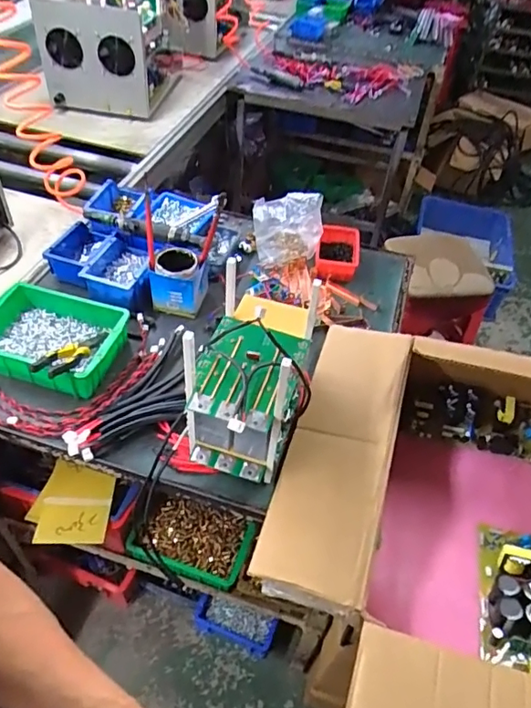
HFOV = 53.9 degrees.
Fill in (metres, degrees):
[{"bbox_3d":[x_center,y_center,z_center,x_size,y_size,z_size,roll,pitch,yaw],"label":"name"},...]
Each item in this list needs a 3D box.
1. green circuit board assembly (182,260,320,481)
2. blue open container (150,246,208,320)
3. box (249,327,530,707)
[{"bbox_3d":[-0.017,0.035,0.801,0.154,0.216,0.240,16,50,11],"label":"green circuit board assembly"},{"bbox_3d":[-0.176,-0.149,1.087,0.109,0.100,0.102,4,48,-2],"label":"blue open container"},{"bbox_3d":[0.262,0.224,0.785,0.471,0.315,0.686,17,49,10],"label":"box"}]

